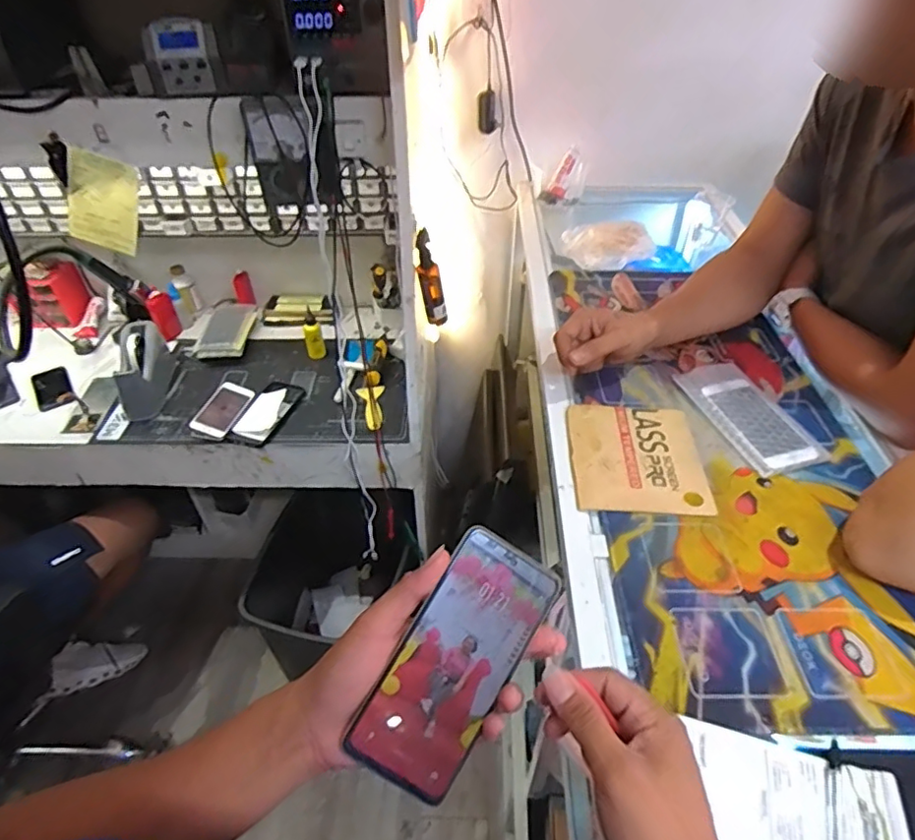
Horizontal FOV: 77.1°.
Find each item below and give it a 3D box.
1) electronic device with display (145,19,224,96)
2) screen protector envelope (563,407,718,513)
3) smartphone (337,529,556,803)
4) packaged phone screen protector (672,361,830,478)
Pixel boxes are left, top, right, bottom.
[{"bbox_3d":[-0.384,-0.506,0.808,0.100,0.089,0.045,-24,48,-23],"label":"electronic device with display"},{"bbox_3d":[0.195,0.041,0.635,0.136,0.010,0.159,2,43,3],"label":"screen protector envelope"},{"bbox_3d":[0.001,0.156,0.373,0.073,0.005,0.158,33,76,-3],"label":"smartphone"},{"bbox_3d":[0.339,-0.008,0.671,0.087,0.015,0.174,-14,44,-14],"label":"packaged phone screen protector"}]

